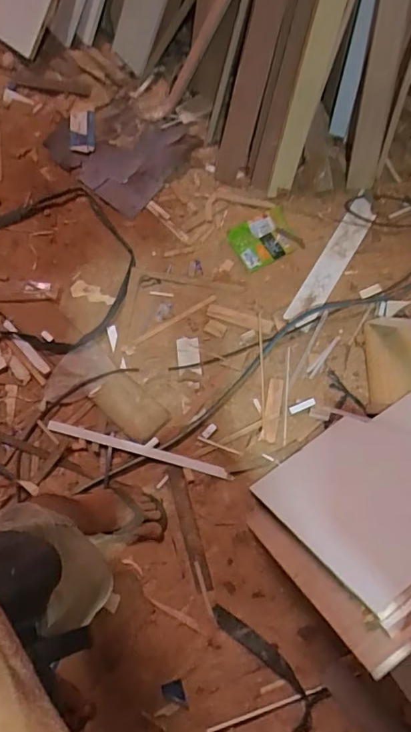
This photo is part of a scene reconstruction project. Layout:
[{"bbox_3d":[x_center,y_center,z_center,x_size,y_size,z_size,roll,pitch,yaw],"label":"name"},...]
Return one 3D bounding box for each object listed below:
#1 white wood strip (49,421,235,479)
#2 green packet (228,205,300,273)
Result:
[{"bbox_3d":[-0.166,0.208,1.235,0.469,0.012,0.025,14,71,6],"label":"white wood strip"},{"bbox_3d":[0.166,-0.364,1.425,0.172,0.023,0.139,-26,72,-8],"label":"green packet"}]

